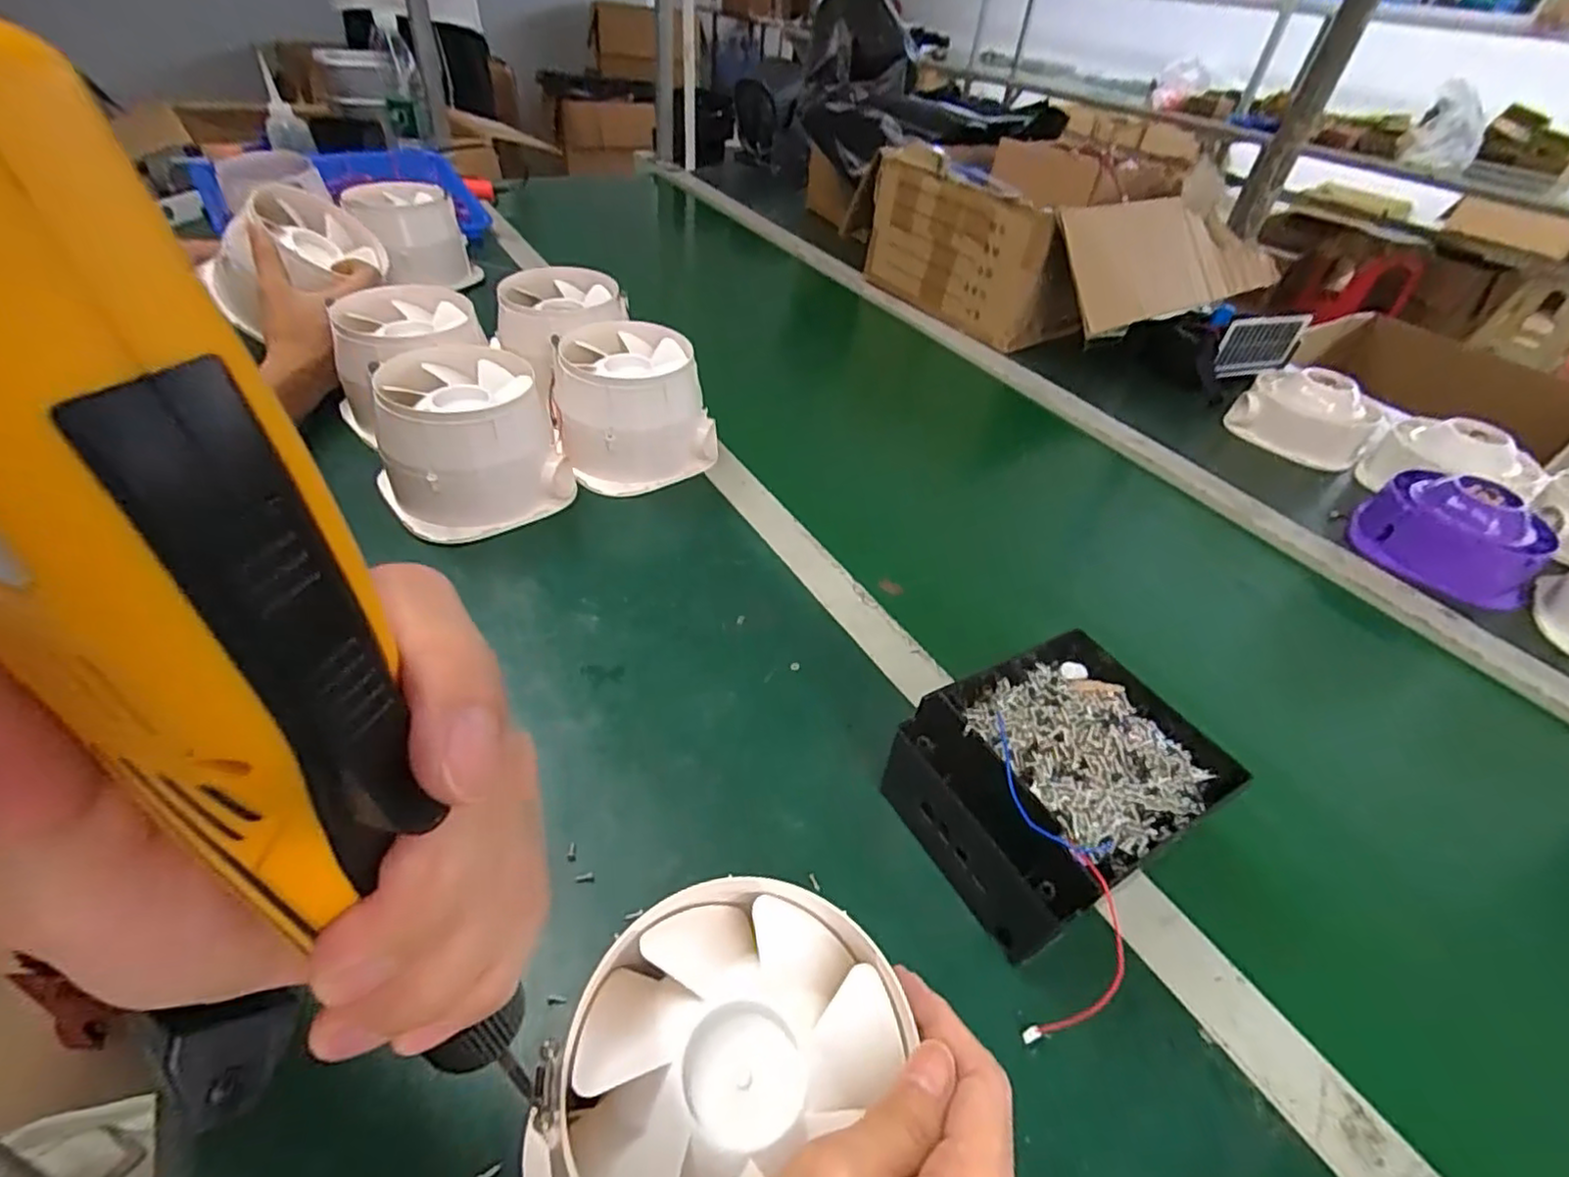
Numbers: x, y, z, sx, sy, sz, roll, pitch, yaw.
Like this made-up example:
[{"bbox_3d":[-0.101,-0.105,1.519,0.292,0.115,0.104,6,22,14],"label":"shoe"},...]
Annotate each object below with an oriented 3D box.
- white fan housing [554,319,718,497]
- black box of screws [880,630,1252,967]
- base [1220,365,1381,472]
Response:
[{"bbox_3d":[-0.131,-0.161,0.598,0.134,0.094,0.131,-3,45,-12],"label":"white fan housing"},{"bbox_3d":[0.145,0.106,0.372,0.149,0.076,0.118,-20,50,-27],"label":"black box of screws"},{"bbox_3d":[0.580,-0.194,0.751,0.134,0.069,0.086,36,50,26],"label":"base"}]

